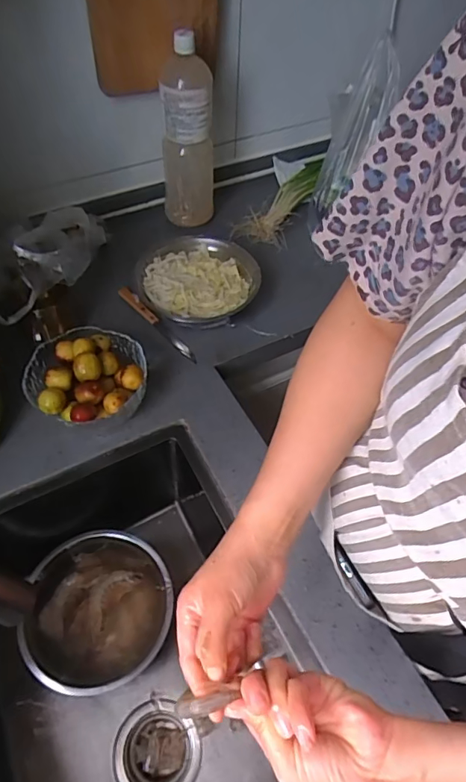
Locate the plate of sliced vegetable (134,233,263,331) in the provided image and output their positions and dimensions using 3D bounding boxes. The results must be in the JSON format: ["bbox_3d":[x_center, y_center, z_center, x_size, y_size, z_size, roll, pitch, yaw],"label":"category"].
[{"bbox_3d":[-0.056,-0.178,0.806,0.193,0.057,0.200,1,52,-1],"label":"plate of sliced vegetable"}]

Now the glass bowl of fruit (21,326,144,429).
[{"bbox_3d":[-0.200,-0.012,0.657,0.156,0.086,0.149,1,52,-1],"label":"glass bowl of fruit"}]

